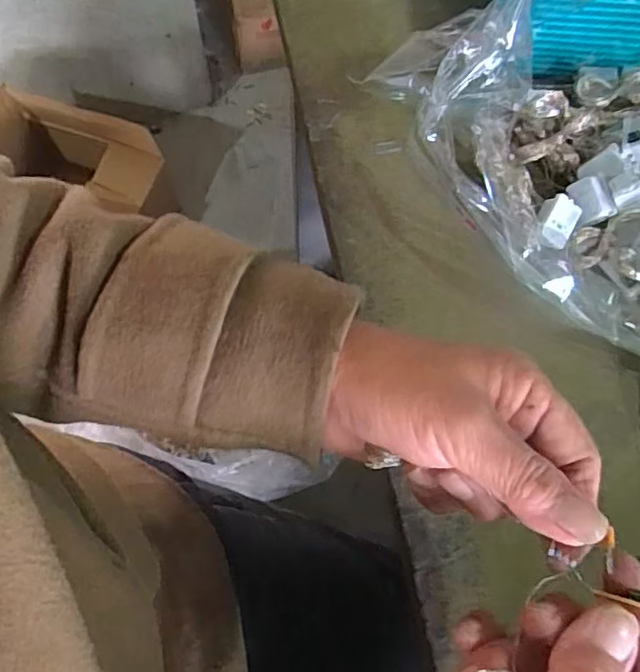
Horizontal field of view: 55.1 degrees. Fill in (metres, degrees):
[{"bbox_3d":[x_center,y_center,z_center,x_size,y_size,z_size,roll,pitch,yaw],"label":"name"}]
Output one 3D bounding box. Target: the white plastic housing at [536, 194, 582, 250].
[{"bbox_3d":[0.133,-0.064,0.346,0.021,0.012,0.029,27,70,10],"label":"white plastic housing"}]

